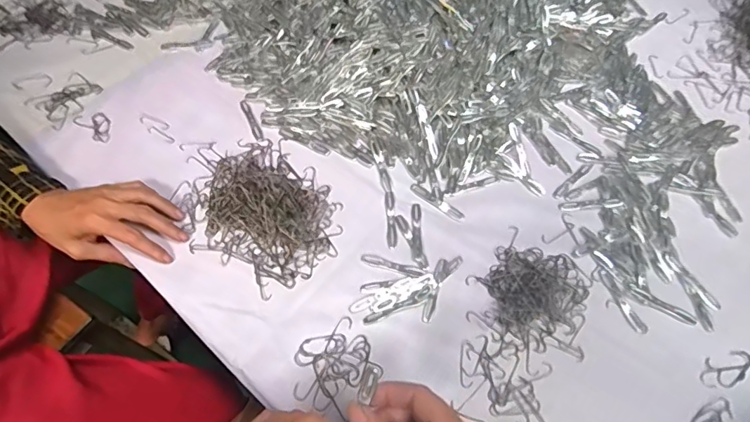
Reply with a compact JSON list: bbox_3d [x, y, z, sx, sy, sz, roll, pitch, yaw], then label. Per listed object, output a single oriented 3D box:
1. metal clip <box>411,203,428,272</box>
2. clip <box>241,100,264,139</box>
[{"bbox_3d":[0.046,0.026,0.523,0.014,0.004,0.078,-3,60,-2],"label":"metal clip"},{"bbox_3d":[-0.153,-0.113,0.602,0.010,0.004,0.067,-23,63,-13],"label":"clip"}]

